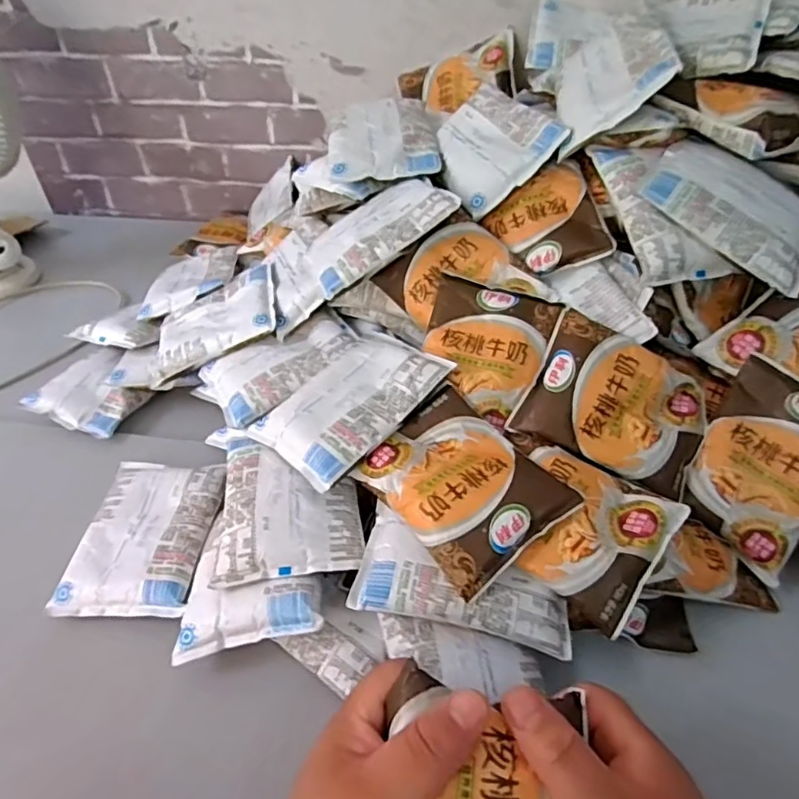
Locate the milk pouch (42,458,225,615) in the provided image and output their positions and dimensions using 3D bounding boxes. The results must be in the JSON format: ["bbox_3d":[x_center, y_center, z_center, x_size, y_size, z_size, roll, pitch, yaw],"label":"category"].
[{"bbox_3d":[-0.183,0.101,0.443,0.093,0.031,0.122,2,44,5],"label":"milk pouch"}]

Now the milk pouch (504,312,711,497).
[{"bbox_3d":[0.153,0.004,0.420,0.121,0.022,0.091,27,81,4],"label":"milk pouch"}]

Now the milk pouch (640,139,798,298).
[{"bbox_3d":[0.241,-0.137,0.432,0.125,0.021,0.077,35,75,7],"label":"milk pouch"}]

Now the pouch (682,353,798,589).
[{"bbox_3d":[0.250,0.042,0.407,0.096,0.021,0.120,42,89,21],"label":"pouch"}]

